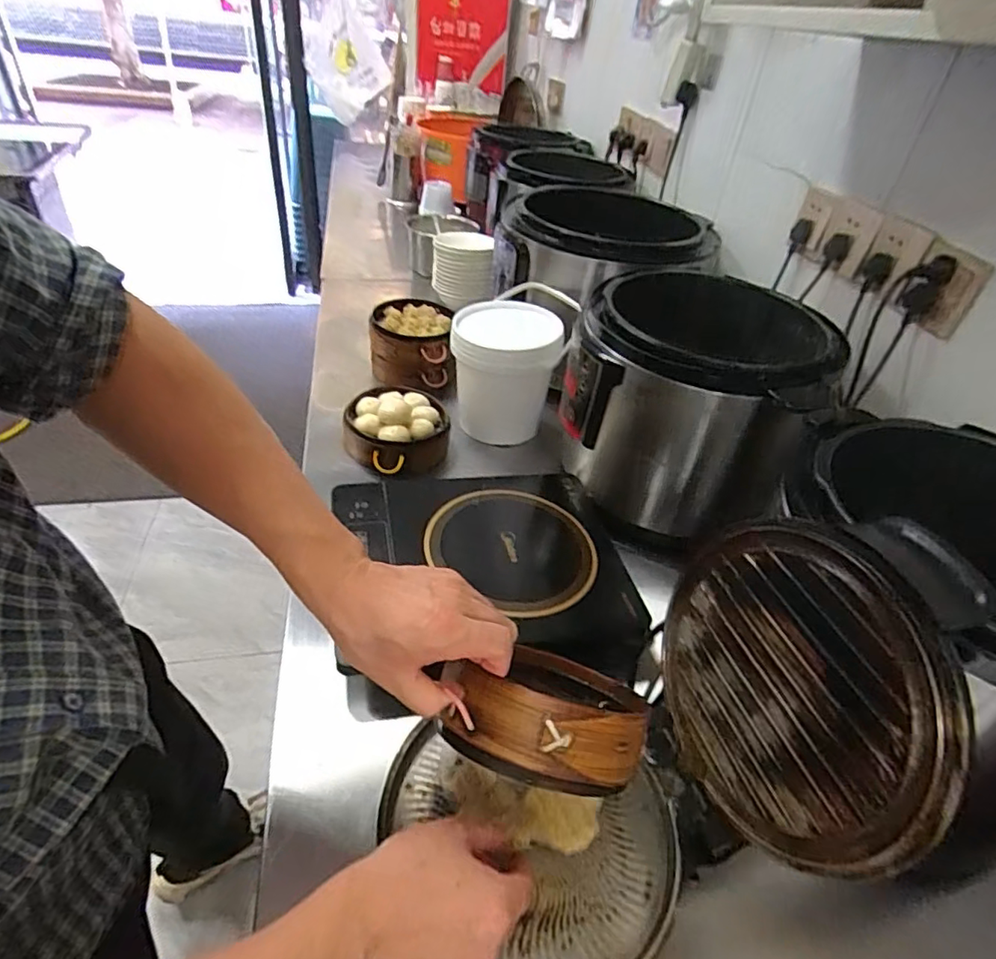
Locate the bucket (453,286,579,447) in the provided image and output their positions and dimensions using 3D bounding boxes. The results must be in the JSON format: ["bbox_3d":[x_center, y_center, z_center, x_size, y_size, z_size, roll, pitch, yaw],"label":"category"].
[{"bbox_3d":[0.024,-0.192,0.982,0.183,0.198,0.208,15,40,11],"label":"bucket"}]

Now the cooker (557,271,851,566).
[{"bbox_3d":[0.281,-0.113,0.851,0.320,0.276,0.336,22,42,18],"label":"cooker"}]

